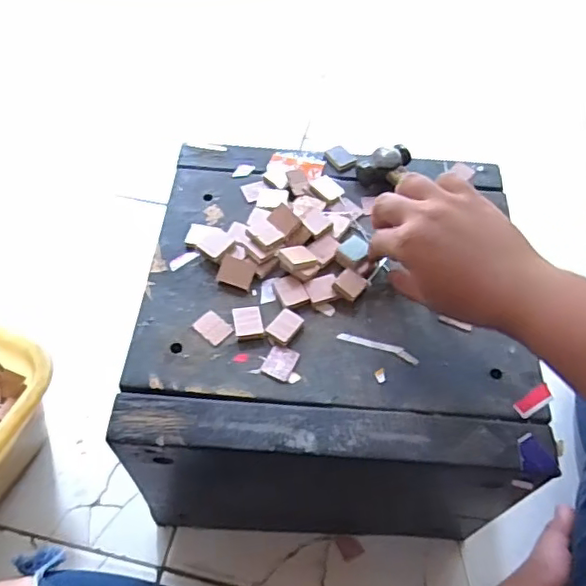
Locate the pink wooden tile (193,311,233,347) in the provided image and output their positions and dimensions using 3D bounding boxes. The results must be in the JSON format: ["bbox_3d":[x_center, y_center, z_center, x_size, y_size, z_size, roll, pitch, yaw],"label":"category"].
[{"bbox_3d":[-0.055,0.024,0.400,0.025,0.004,0.019,39,64,21],"label":"pink wooden tile"}]

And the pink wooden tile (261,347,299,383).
[{"bbox_3d":[-0.008,0.046,0.386,0.020,0.004,0.023,21,58,12],"label":"pink wooden tile"}]

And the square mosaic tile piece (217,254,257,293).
[{"bbox_3d":[-0.041,-0.015,0.419,0.024,0.008,0.022,16,60,11],"label":"square mosaic tile piece"}]

